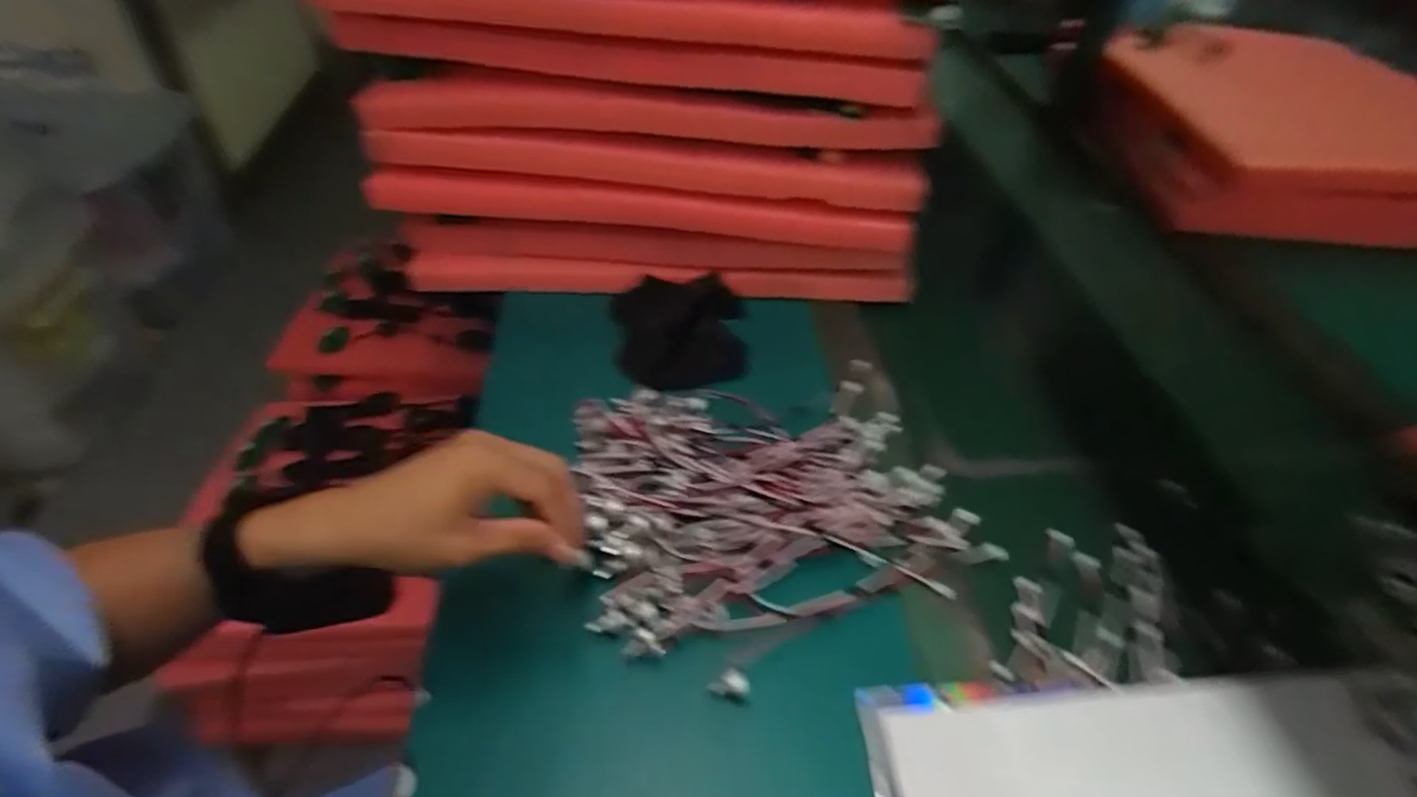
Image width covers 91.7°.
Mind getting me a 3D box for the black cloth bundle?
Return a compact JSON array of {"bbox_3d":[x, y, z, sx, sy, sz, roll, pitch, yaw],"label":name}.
[{"bbox_3d":[-0.029,-0.066,0.643,0.127,0.061,0.120,0,45,-2],"label":"black cloth bundle"}]

